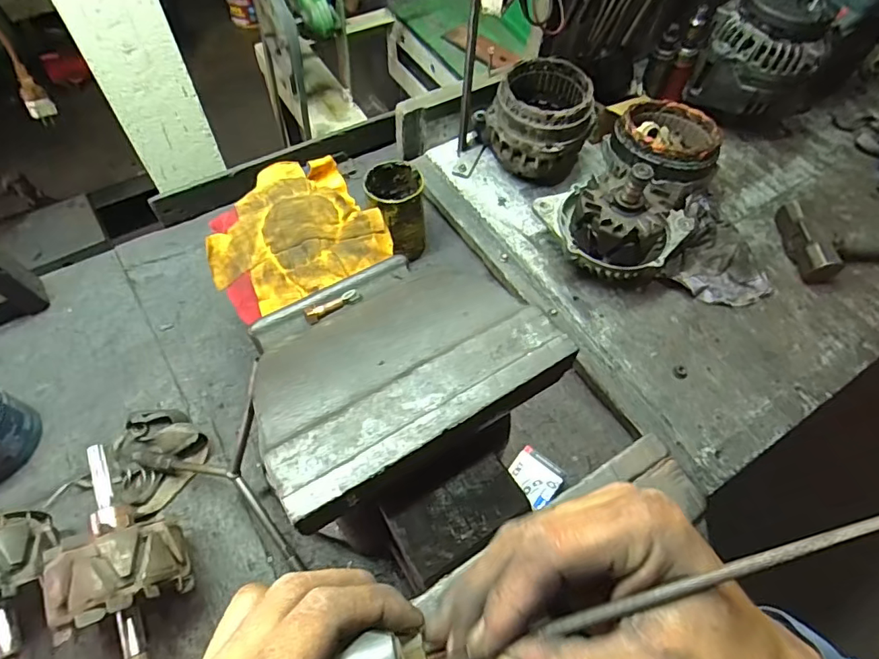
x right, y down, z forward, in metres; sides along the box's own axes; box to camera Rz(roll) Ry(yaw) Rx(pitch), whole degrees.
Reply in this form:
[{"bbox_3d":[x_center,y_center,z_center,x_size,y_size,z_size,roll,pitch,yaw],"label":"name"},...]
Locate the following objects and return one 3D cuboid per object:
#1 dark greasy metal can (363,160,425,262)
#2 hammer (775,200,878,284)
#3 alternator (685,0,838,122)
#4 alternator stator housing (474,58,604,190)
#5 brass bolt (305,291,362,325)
[{"bbox_3d":[-0.057,-0.151,0.666,0.067,0.112,0.078,-11,60,-10],"label":"dark greasy metal can"},{"bbox_3d":[0.578,-0.113,0.678,0.242,0.040,0.106,0,59,-3],"label":"hammer"},{"bbox_3d":[0.459,-0.409,0.730,0.146,0.152,0.140,23,60,10],"label":"alternator"},{"bbox_3d":[0.134,-0.276,0.705,0.134,0.127,0.132,-9,60,-9],"label":"alternator stator housing"},{"bbox_3d":[-0.088,-0.020,0.425,0.048,0.009,0.013,-27,64,-18],"label":"brass bolt"}]

